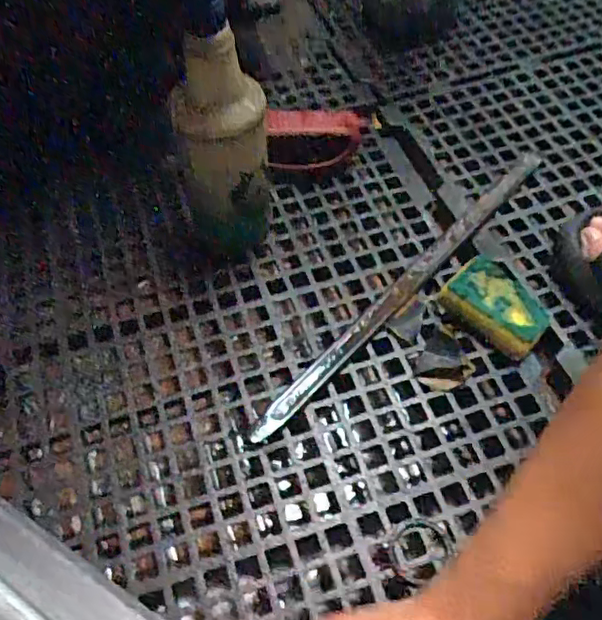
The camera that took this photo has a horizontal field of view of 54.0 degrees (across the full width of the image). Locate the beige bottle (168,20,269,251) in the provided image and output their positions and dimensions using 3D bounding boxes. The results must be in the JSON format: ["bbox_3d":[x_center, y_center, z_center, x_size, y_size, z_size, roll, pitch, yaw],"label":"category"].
[{"bbox_3d":[-0.071,-0.143,0.546,0.081,0.232,0.062,-5,56,-4],"label":"beige bottle"}]

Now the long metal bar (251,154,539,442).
[{"bbox_3d":[0.124,-0.041,0.609,0.025,0.015,0.472,36,63,22],"label":"long metal bar"}]

